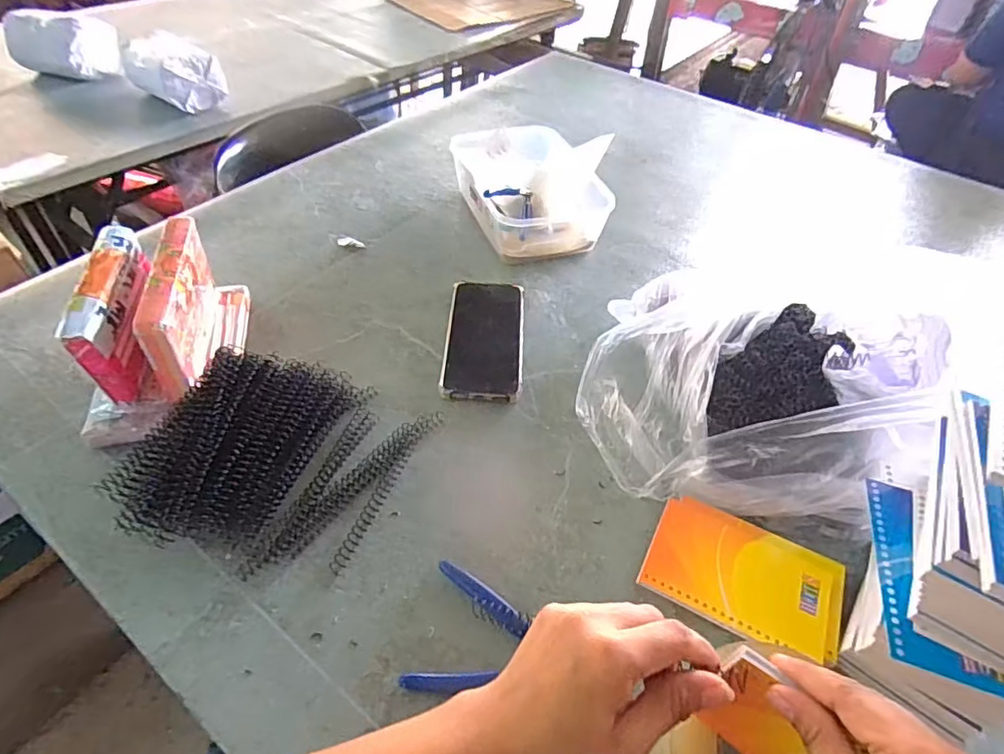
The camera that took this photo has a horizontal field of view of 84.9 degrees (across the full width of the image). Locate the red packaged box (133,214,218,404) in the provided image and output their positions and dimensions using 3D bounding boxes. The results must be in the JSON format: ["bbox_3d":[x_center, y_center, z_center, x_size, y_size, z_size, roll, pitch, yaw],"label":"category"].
[{"bbox_3d":[-0.290,-0.064,0.503,0.025,0.096,0.156,-7,50,-9],"label":"red packaged box"}]

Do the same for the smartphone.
[{"bbox_3d":[-0.018,-0.041,0.586,0.081,0.017,0.171,3,49,0],"label":"smartphone"}]

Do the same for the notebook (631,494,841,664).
[{"bbox_3d":[0.181,0.148,0.411,0.136,0.007,0.089,23,52,17],"label":"notebook"}]

